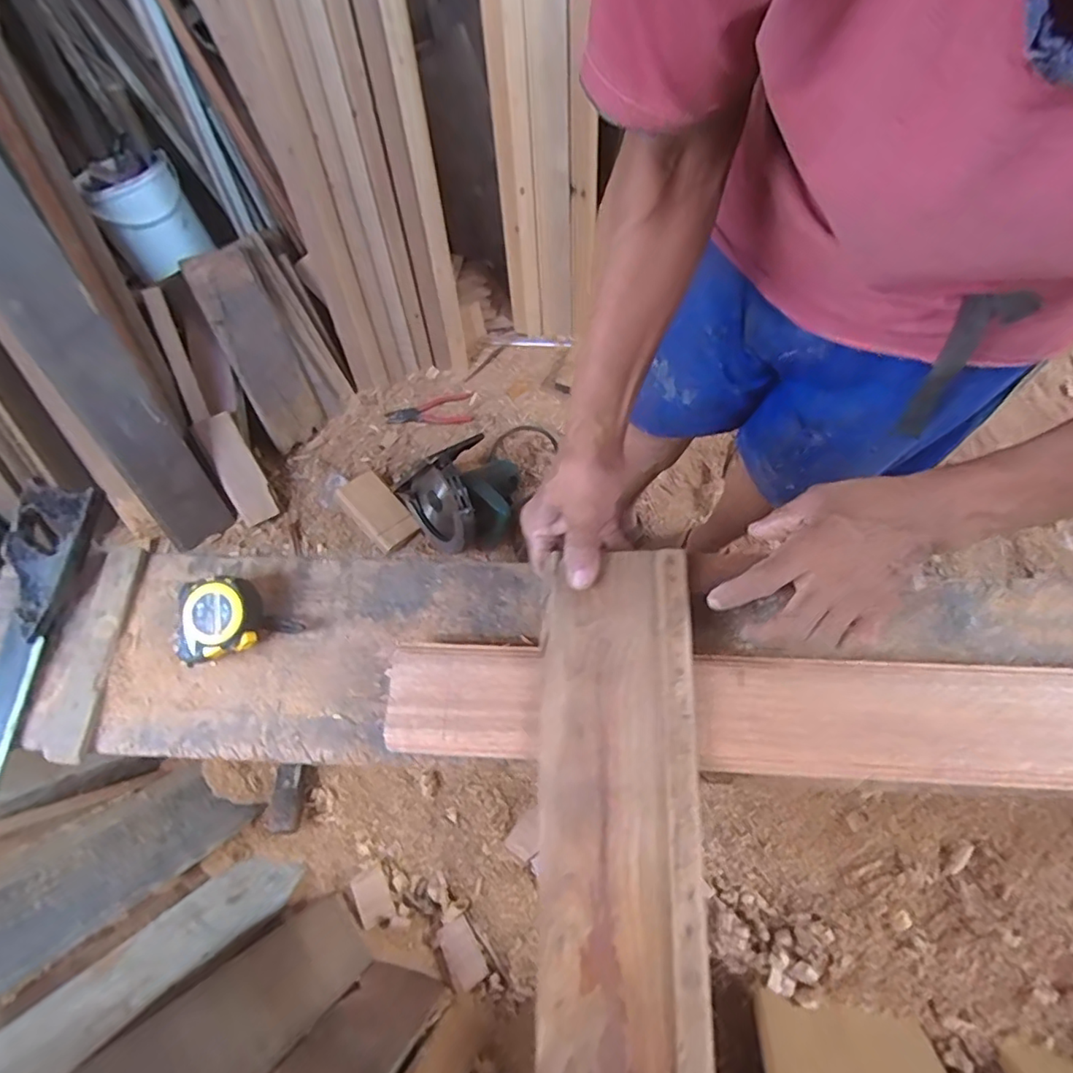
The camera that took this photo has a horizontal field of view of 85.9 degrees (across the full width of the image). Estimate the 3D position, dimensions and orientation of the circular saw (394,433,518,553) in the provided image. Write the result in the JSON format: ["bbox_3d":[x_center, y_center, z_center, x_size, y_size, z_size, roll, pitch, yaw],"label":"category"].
[{"bbox_3d":[-0.141,-0.093,1.165,0.217,0.183,0.206,-37,71,-13],"label":"circular saw"}]

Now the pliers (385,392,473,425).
[{"bbox_3d":[-0.251,-0.287,1.355,0.198,0.013,0.076,-12,67,-3],"label":"pliers"}]

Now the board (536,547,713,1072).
[{"bbox_3d":[0.062,0.202,0.426,0.117,0.013,0.385,1,76,3],"label":"board"}]

